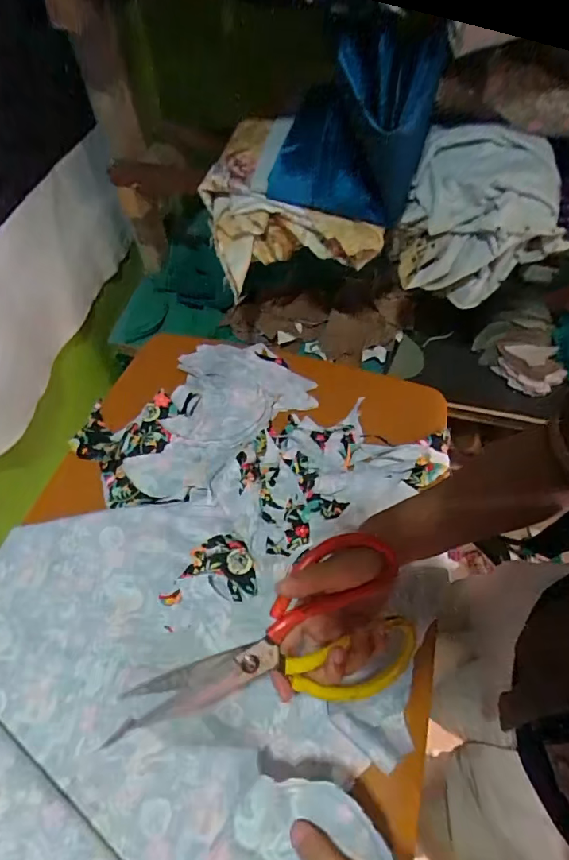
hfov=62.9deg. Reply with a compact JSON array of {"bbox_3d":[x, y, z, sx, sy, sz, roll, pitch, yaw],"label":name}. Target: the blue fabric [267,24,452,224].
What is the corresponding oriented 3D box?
[{"bbox_3d":[0.082,-0.380,0.584,0.192,0.208,0.118,1,56,1],"label":"blue fabric"}]

